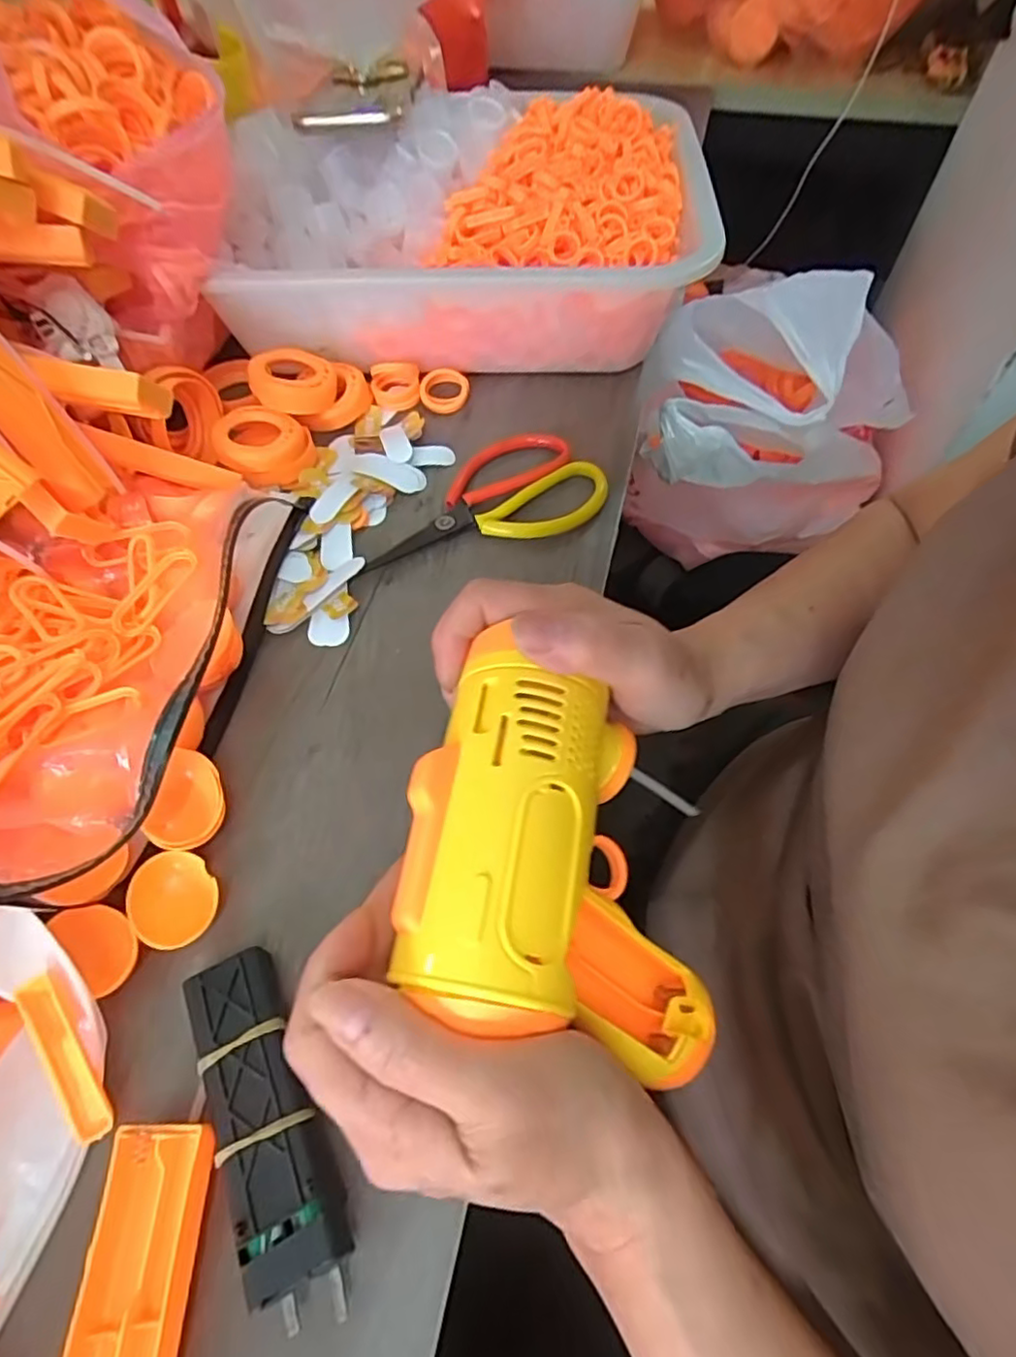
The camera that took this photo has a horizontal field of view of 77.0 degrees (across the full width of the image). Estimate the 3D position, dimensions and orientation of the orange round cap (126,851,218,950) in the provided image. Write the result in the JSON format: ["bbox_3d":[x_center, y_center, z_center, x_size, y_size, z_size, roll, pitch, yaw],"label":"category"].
[{"bbox_3d":[-0.145,0.095,0.277,0.034,0.007,0.040,-14,60,-8],"label":"orange round cap"}]

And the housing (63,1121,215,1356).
[{"bbox_3d":[-0.124,0.210,0.204,0.037,0.023,0.109,-2,59,0],"label":"housing"}]

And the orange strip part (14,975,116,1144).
[{"bbox_3d":[-0.169,0.144,0.243,0.014,0.004,0.064,-31,78,-17],"label":"orange strip part"}]

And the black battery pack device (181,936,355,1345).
[{"bbox_3d":[-0.089,0.161,0.235,0.034,0.016,0.117,-24,57,-17],"label":"black battery pack device"}]

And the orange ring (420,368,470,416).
[{"bbox_3d":[-0.046,-0.212,0.469,0.036,0.013,0.036,-6,59,-2],"label":"orange ring"}]

